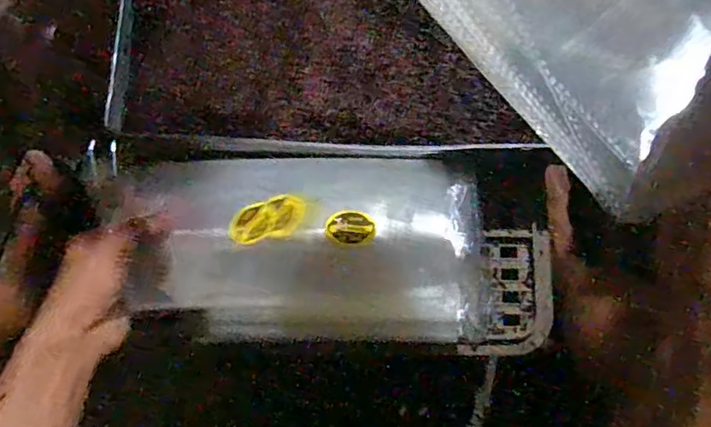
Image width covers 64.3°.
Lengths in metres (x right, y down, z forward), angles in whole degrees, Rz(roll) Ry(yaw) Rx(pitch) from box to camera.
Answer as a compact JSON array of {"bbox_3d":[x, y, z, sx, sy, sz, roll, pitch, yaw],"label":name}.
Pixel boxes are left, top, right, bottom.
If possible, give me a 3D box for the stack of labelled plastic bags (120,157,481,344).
[{"bbox_3d":[-0.034,0.025,0.462,0.267,0.044,0.152,1,78,0],"label":"stack of labelled plastic bags"}]

